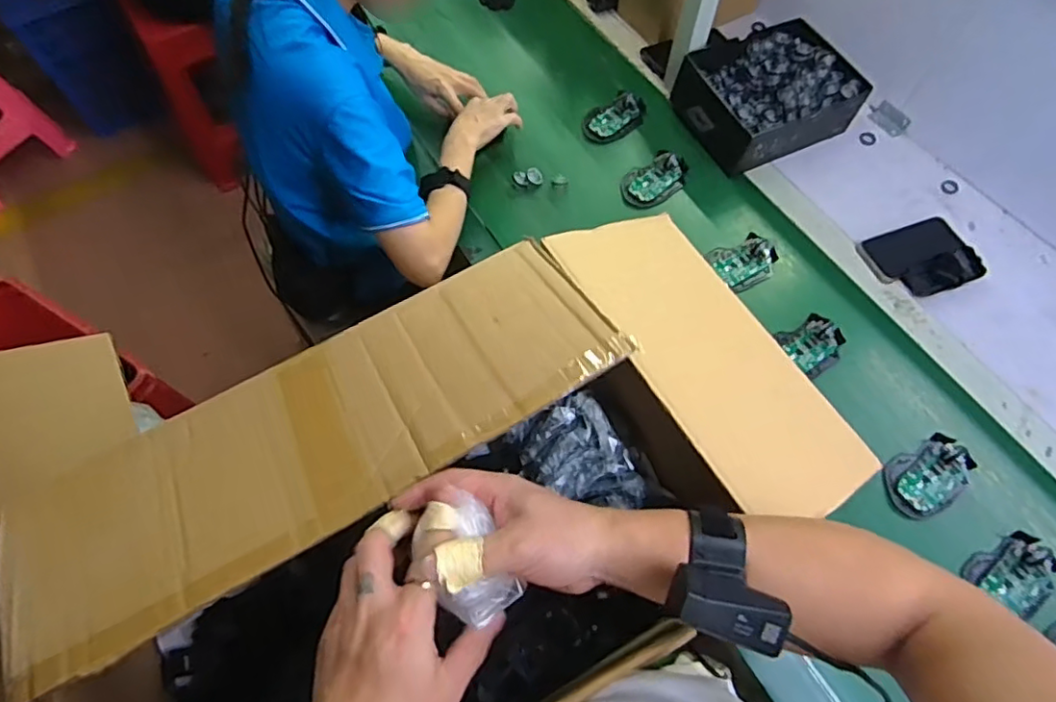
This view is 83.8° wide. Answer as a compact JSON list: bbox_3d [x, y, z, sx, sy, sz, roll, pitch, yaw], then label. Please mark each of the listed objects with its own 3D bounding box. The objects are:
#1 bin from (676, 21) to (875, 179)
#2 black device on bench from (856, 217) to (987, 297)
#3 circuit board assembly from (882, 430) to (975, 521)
[{"bbox_3d":[0.382,-0.419,0.957,0.257,0.079,0.221,-22,65,-13],"label":"bin"},{"bbox_3d":[0.577,-0.137,0.852,0.145,0.034,0.117,-17,64,-10],"label":"black device on bench"},{"bbox_3d":[0.486,0.150,0.711,0.113,0.020,0.070,-27,66,-15],"label":"circuit board assembly"}]

